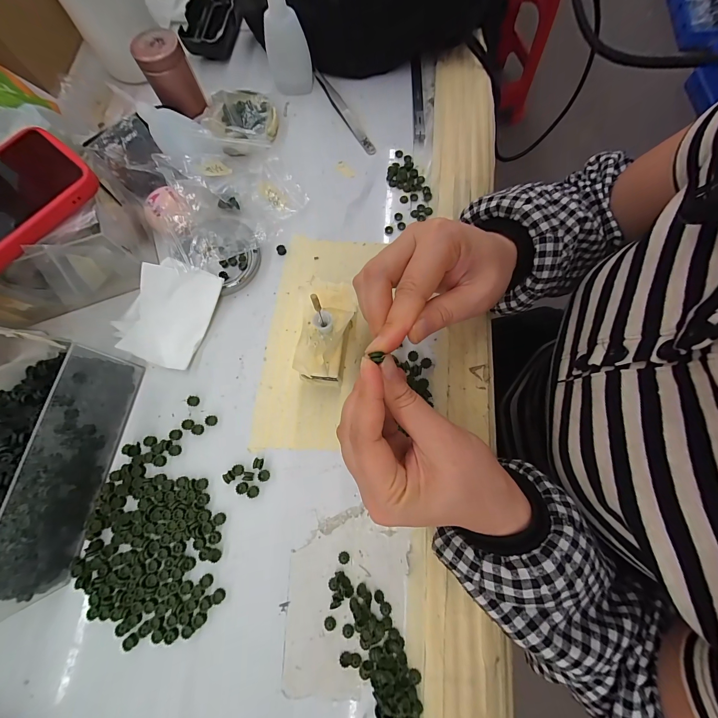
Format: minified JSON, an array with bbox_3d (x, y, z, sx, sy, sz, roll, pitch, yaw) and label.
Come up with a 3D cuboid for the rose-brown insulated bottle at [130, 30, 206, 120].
[{"bbox_3d":[-0.189,-0.283,0.310,0.043,0.060,0.036,-28,77,-7],"label":"rose-brown insulated bottle"}]

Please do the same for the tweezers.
[{"bbox_3d":[-0.016,-0.270,0.334,0.011,0.008,0.123,-28,77,-7],"label":"tweezers"}]

